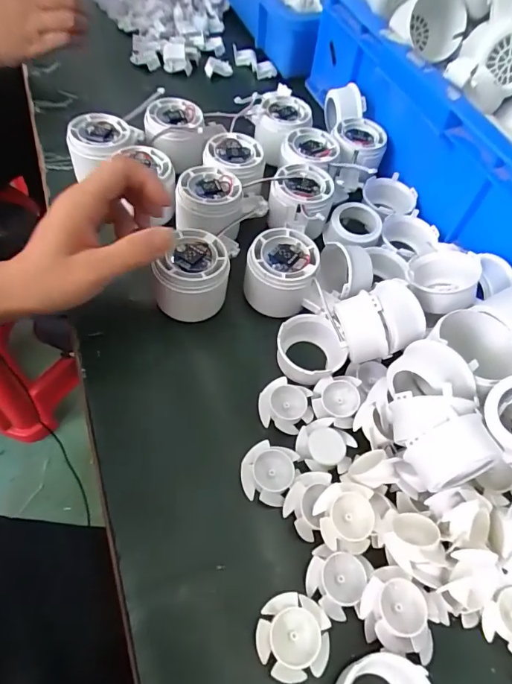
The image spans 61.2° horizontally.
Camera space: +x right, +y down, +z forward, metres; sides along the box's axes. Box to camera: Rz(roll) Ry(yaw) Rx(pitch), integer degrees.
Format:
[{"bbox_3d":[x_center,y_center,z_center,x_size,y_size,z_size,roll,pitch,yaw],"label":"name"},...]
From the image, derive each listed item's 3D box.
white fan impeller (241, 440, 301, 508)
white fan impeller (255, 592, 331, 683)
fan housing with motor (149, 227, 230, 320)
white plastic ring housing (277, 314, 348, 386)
[{"bbox_3d":[0.008,0.087,0.290,0.036,0.012,0.038,18,58,5],"label":"white fan impeller"},{"bbox_3d":[0.020,0.165,0.243,0.039,0.014,0.040,6,58,-2],"label":"white fan impeller"},{"bbox_3d":[-0.050,-0.048,0.342,0.056,0.051,0.062,10,58,0],"label":"fan housing with motor"},{"bbox_3d":[0.042,0.007,0.339,0.052,0.029,0.056,7,58,-1],"label":"white plastic ring housing"}]

